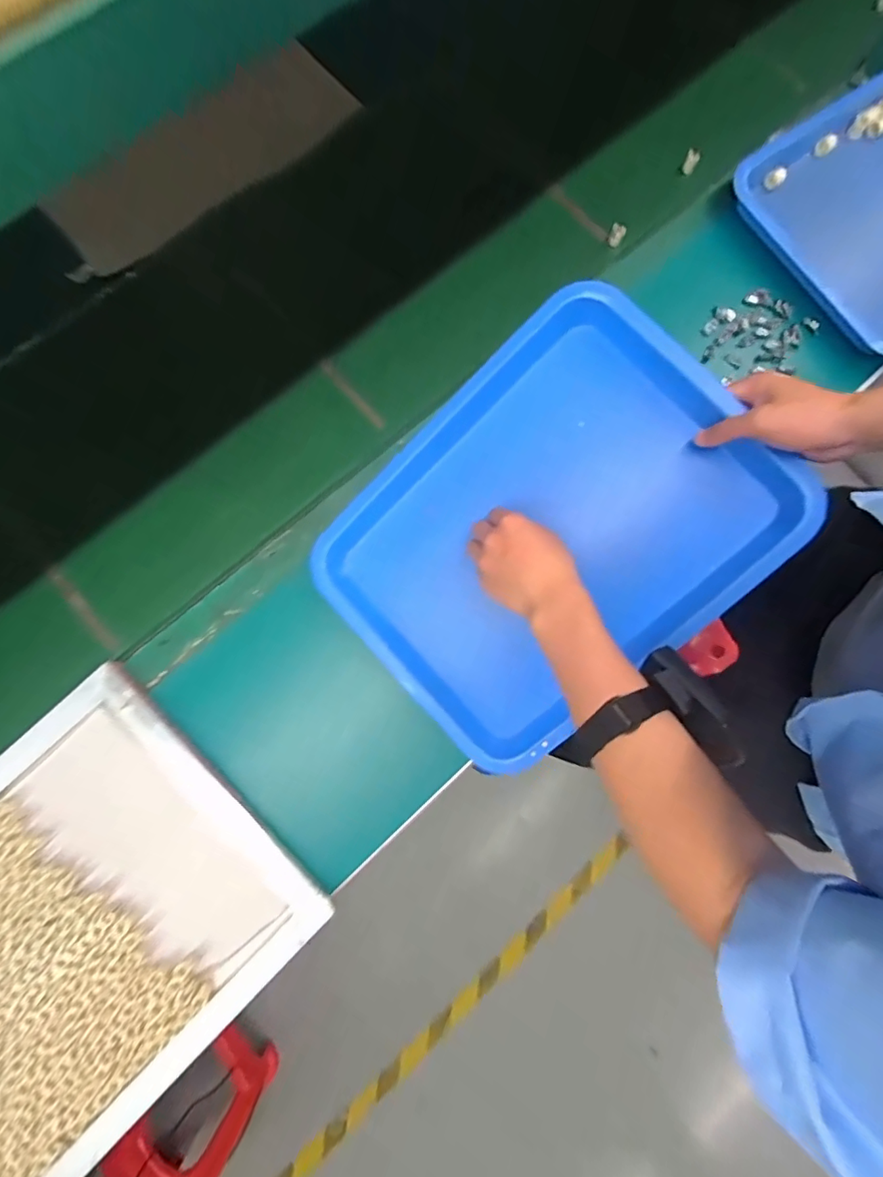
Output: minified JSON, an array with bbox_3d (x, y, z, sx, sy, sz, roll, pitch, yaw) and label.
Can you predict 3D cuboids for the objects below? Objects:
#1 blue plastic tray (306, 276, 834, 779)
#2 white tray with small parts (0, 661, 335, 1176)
[{"bbox_3d":[0.105,-0.058,0.545,0.434,0.073,0.343,-43,86,11],"label":"blue plastic tray"},{"bbox_3d":[-0.402,0.369,0.496,0.359,0.025,0.463,44,82,7],"label":"white tray with small parts"}]

